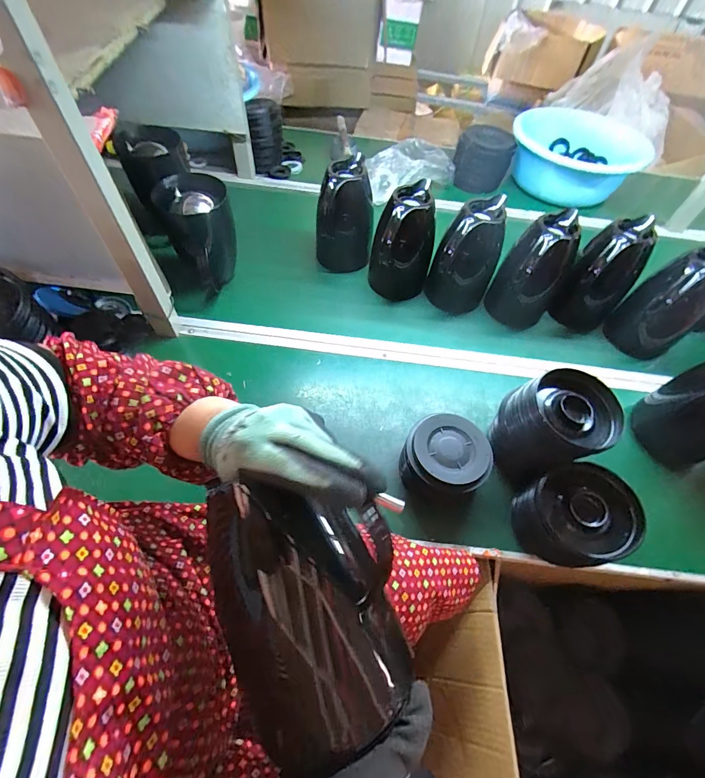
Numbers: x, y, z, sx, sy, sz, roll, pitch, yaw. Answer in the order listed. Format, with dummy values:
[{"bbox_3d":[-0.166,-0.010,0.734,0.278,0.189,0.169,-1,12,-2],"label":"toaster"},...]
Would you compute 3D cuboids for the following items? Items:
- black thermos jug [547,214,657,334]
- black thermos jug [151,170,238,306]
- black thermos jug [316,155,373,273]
[{"bbox_3d":[0.495,-0.215,0.727,0.109,0.196,0.149,38,62,19],"label":"black thermos jug"},{"bbox_3d":[-0.288,-0.291,0.702,0.117,0.182,0.115,-27,62,-20],"label":"black thermos jug"},{"bbox_3d":[-0.016,-0.379,0.792,0.115,0.205,0.147,4,56,-2],"label":"black thermos jug"}]

